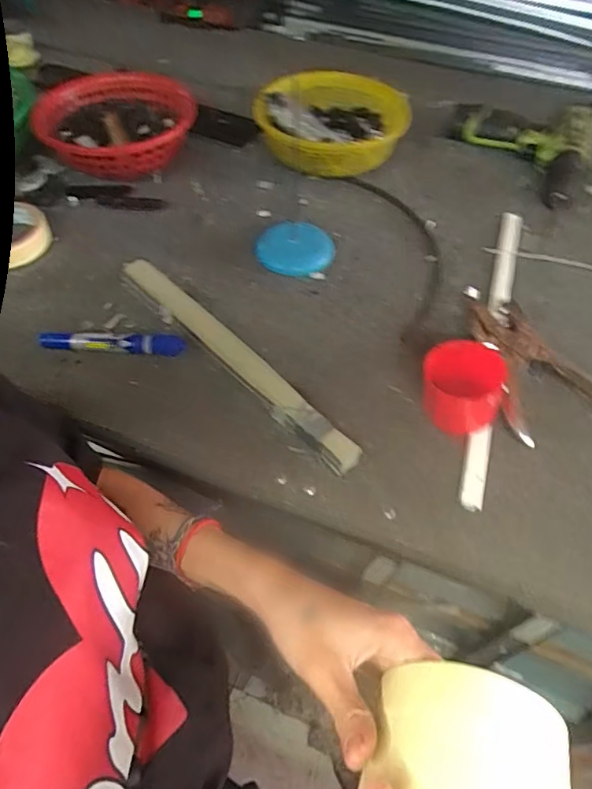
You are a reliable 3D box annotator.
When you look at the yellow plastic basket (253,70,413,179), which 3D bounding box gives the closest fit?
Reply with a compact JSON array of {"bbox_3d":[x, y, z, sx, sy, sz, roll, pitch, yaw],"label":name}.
[{"bbox_3d":[0.047,-0.348,0.695,0.171,0.067,0.170,16,54,12],"label":"yellow plastic basket"}]

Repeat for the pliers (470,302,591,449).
[{"bbox_3d":[0.227,-0.028,0.515,0.101,0.023,0.153,-7,53,-5],"label":"pliers"}]

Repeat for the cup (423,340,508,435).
[{"bbox_3d":[0.143,-0.004,0.468,0.069,0.054,0.067,0,52,0],"label":"cup"}]

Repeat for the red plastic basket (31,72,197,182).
[{"bbox_3d":[-0.225,-0.327,0.667,0.191,0.057,0.167,2,53,0],"label":"red plastic basket"}]

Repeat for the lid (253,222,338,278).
[{"bbox_3d":[-0.001,-0.165,0.607,0.086,0.017,0.075,5,52,3],"label":"lid"}]

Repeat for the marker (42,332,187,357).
[{"bbox_3d":[-0.173,-0.050,0.512,0.132,0.019,0.021,1,52,1],"label":"marker"}]

